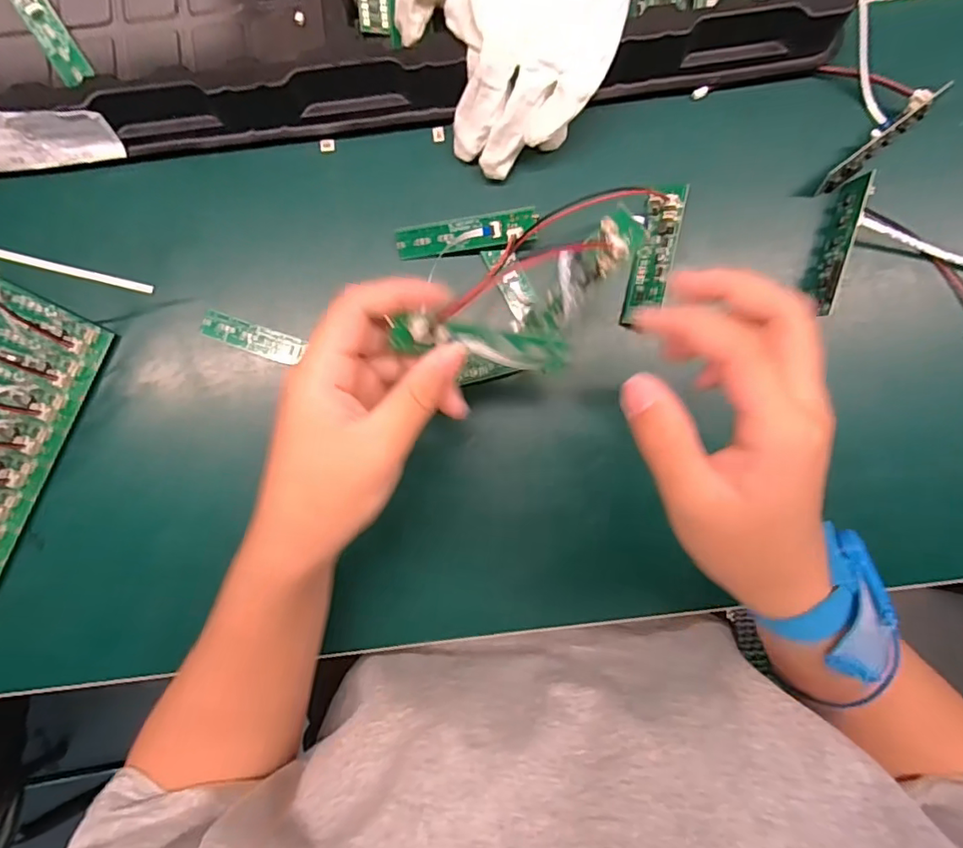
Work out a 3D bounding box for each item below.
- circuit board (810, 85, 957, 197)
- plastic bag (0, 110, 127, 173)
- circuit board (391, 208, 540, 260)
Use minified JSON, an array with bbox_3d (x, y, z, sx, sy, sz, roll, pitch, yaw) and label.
[{"bbox_3d":[0.227,-0.162,0.312,0.076,0.028,0.013,-39,90,1],"label":"circuit board"},{"bbox_3d":[-0.250,-0.163,0.311,0.076,0.035,0.006,-4,63,-5],"label":"plastic bag"},{"bbox_3d":[-0.009,-0.109,0.312,0.081,0.010,0.017,-5,114,11],"label":"circuit board"}]

